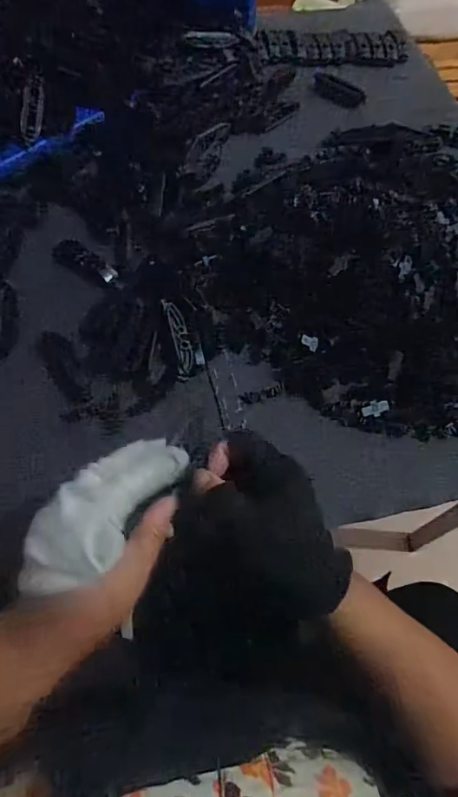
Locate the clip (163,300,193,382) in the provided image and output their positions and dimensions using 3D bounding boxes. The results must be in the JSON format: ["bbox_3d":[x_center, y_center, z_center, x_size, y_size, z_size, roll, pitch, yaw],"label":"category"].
[{"bbox_3d":[-0.044,-0.054,0.437,0.017,0.019,0.076,-11,62,-8],"label":"clip"}]

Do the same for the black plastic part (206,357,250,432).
[{"bbox_3d":[-0.002,-0.004,0.433,0.022,0.004,0.075,-12,63,-9],"label":"black plastic part"}]

